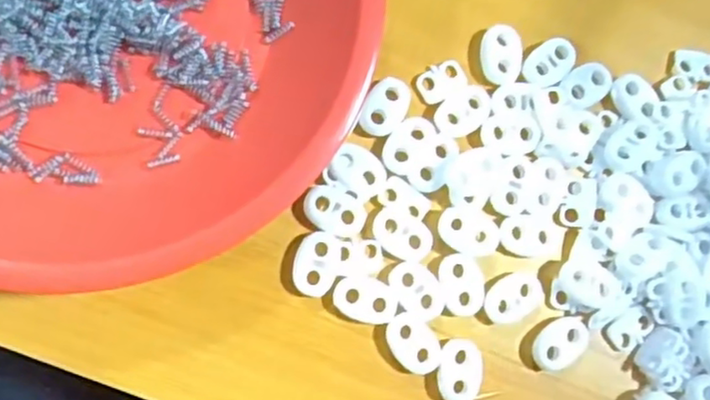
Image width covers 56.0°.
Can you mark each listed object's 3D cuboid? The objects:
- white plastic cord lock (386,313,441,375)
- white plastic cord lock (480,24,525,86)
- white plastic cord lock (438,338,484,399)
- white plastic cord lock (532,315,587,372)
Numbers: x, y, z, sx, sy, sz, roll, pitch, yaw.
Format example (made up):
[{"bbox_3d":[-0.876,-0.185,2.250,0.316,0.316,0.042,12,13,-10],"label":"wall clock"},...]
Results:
[{"bbox_3d":[0.021,0.050,0.235,0.015,0.004,0.023,-43,91,-12],"label":"white plastic cord lock"},{"bbox_3d":[0.056,-0.055,0.252,0.016,0.004,0.023,4,82,-9],"label":"white plastic cord lock"},{"bbox_3d":[0.037,0.061,0.238,0.016,0.006,0.022,10,81,-9],"label":"white plastic cord lock"},{"bbox_3d":[0.075,0.052,0.243,0.023,0.005,0.015,-39,91,-12],"label":"white plastic cord lock"}]

